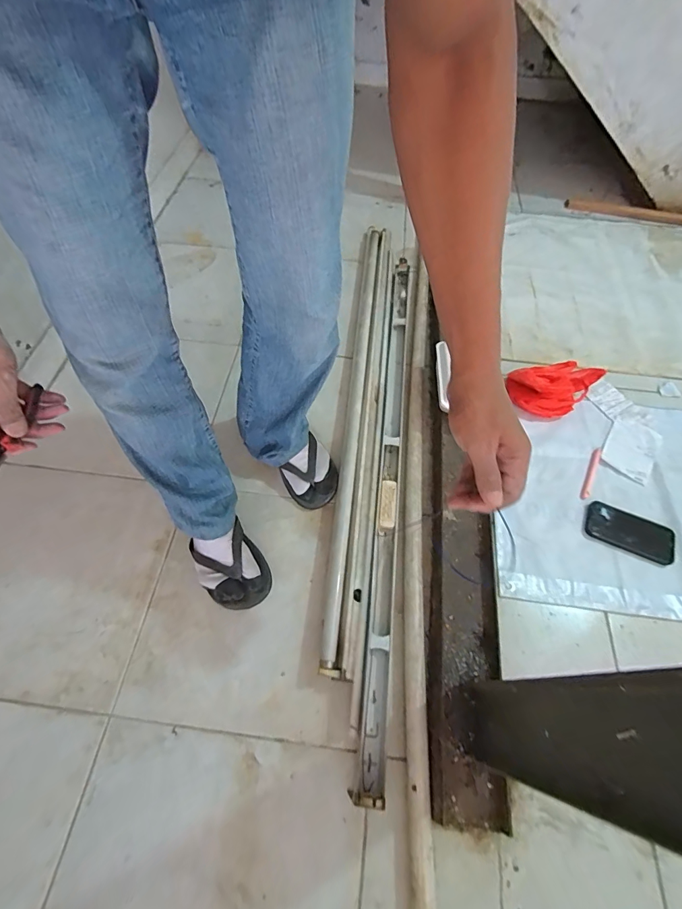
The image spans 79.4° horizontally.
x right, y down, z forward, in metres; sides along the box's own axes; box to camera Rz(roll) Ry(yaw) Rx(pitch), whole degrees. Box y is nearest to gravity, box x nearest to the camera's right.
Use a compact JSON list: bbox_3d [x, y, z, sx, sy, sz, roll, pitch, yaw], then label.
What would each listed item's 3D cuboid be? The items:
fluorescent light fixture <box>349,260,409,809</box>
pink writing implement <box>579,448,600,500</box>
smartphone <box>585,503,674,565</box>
[{"bbox_3d":[0.108,-0.025,0.886,0.047,0.041,1.198,7,58,2],"label":"fluorescent light fixture"},{"bbox_3d":[0.532,0.039,0.874,0.019,0.009,0.133,27,61,14],"label":"pink writing implement"},{"bbox_3d":[0.567,0.155,0.805,0.157,0.011,0.086,24,61,13],"label":"smartphone"}]

